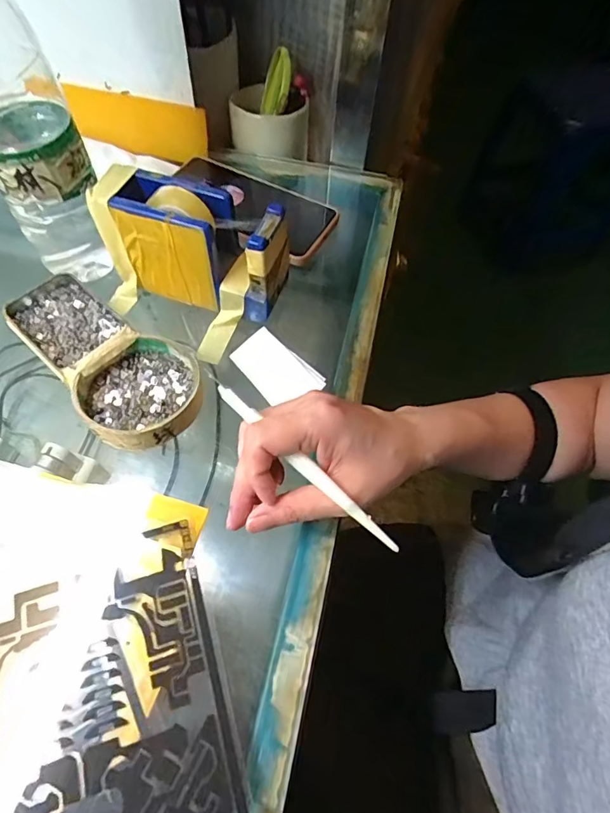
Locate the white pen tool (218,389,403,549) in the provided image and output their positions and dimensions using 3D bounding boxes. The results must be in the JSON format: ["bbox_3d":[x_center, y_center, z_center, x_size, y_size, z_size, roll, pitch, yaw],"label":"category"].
[{"bbox_3d":[-0.001,0.034,0.266,0.135,0.007,0.008,41,67,11],"label":"white pen tool"}]

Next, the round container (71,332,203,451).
[{"bbox_3d":[-0.112,-0.012,0.323,0.083,0.019,0.079,0,59,0],"label":"round container"}]

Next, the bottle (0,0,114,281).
[{"bbox_3d":[-0.184,-0.182,0.305,0.063,0.221,0.063,-24,62,-14],"label":"bottle"}]

